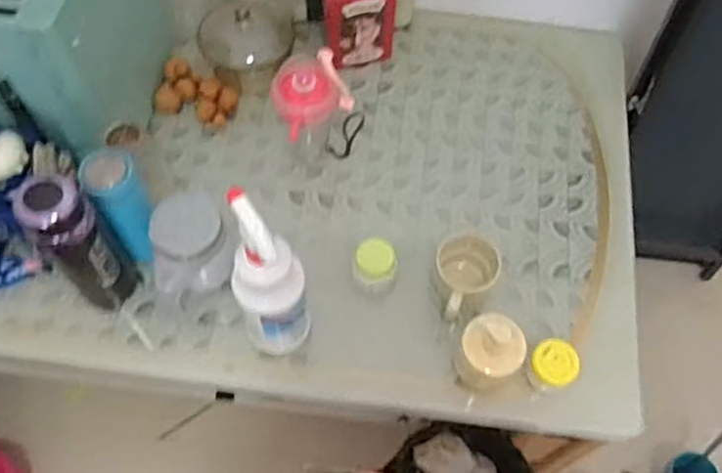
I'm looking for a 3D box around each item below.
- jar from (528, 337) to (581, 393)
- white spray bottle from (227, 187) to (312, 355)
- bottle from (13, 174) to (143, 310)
[{"bbox_3d":[0.246,0.172,0.915,0.057,0.080,0.058,1,63,-2],"label":"jar"},{"bbox_3d":[-0.106,0.056,0.827,0.082,0.293,0.088,-13,64,-9],"label":"white spray bottle"},{"bbox_3d":[-0.339,0.016,0.872,0.082,0.242,0.097,-37,70,-19],"label":"bottle"}]

